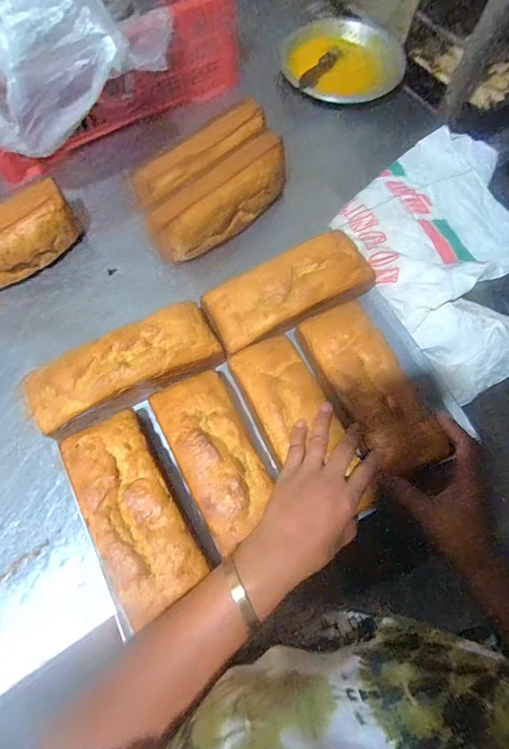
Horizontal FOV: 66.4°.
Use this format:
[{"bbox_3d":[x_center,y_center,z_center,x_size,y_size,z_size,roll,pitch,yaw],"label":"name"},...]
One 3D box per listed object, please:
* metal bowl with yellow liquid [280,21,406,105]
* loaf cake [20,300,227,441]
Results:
[{"bbox_3d":[0.157,-0.562,0.691,0.206,0.036,0.191,0,69,0],"label":"metal bowl with yellow liquid"},{"bbox_3d":[-0.146,-0.005,0.456,0.213,0.076,0.086,-25,71,-9],"label":"loaf cake"}]

